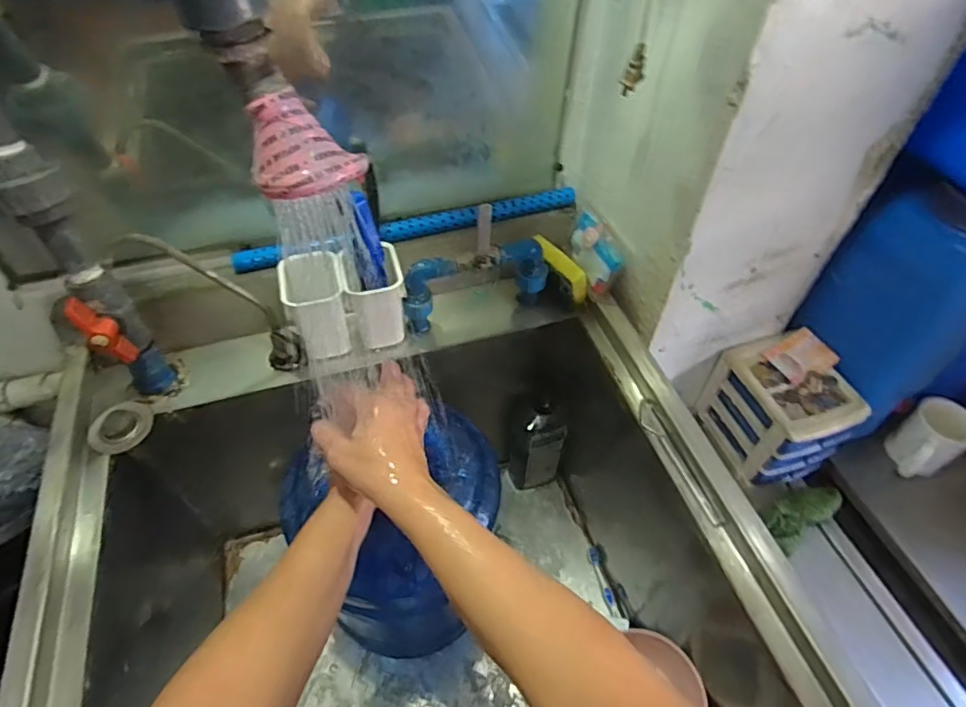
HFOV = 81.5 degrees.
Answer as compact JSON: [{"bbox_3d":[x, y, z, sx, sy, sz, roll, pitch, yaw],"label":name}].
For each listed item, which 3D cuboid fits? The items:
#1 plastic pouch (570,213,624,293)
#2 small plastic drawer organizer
[{"bbox_3d":[0.154,-0.141,0.772,0.020,0.066,0.105,-3,49,-31],"label":"plastic pouch"},{"bbox_3d":[0.442,0.085,0.848,0.145,0.152,0.169,-10,53,-9],"label":"small plastic drawer organizer"}]

